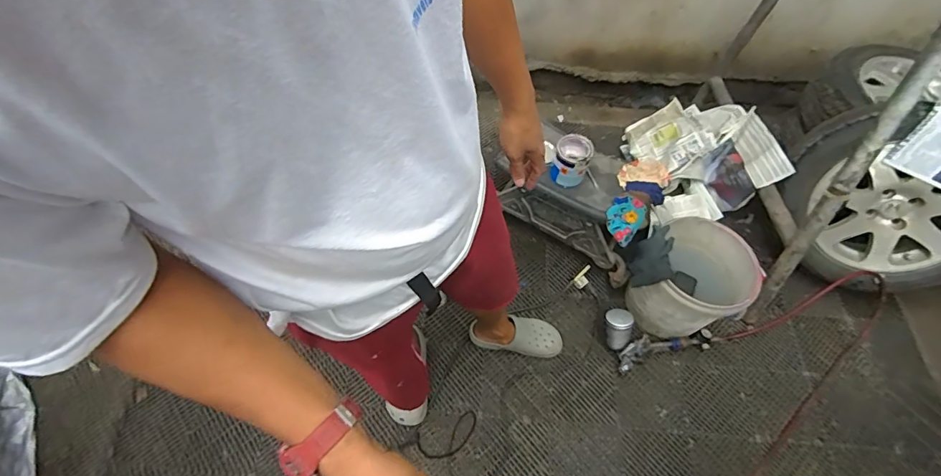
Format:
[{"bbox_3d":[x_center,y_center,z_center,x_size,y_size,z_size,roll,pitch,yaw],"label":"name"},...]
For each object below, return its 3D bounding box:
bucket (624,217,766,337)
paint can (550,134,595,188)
[{"bbox_3d":[0.642,0.137,1.307,0.274,0.269,0.270,1,60,-2],"label":"bucket"},{"bbox_3d":[0.298,-0.227,1.289,0.101,0.116,0.107,1,60,-2],"label":"paint can"}]

